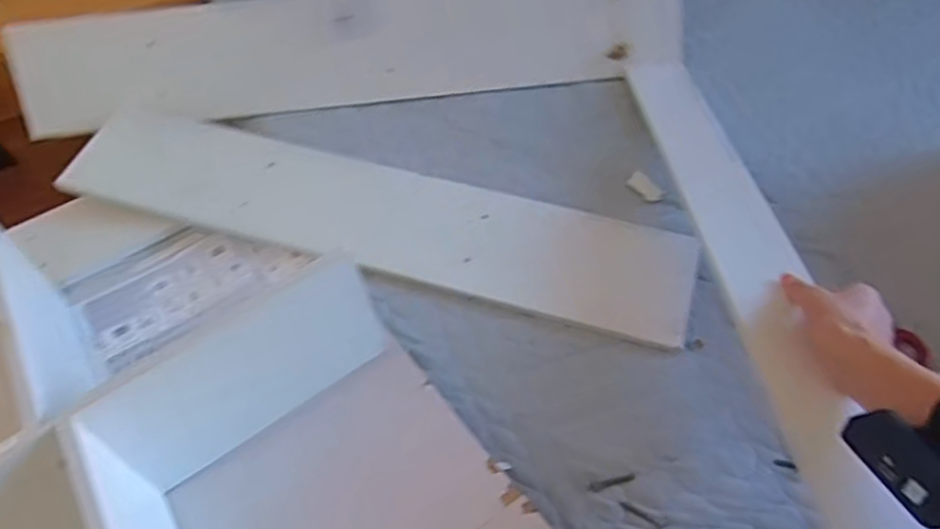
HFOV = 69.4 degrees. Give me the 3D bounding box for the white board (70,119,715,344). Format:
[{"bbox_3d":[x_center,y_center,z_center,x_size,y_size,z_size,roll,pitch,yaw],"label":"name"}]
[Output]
[{"bbox_3d":[-0.121,-0.059,0.790,0.740,0.026,0.132,15,73,11],"label":"white board"}]

